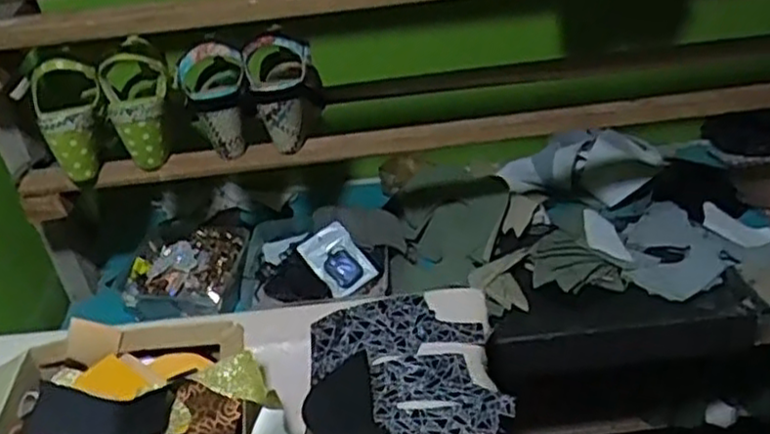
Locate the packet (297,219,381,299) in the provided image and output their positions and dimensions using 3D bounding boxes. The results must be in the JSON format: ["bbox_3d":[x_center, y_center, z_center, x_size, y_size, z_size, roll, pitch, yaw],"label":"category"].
[{"bbox_3d":[-0.065,0.058,0.995,0.068,0.017,0.101,-36,73,-9],"label":"packet"}]

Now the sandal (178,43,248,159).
[{"bbox_3d":[-0.199,-0.135,0.863,0.078,0.131,0.066,-14,36,-11],"label":"sandal"}]

